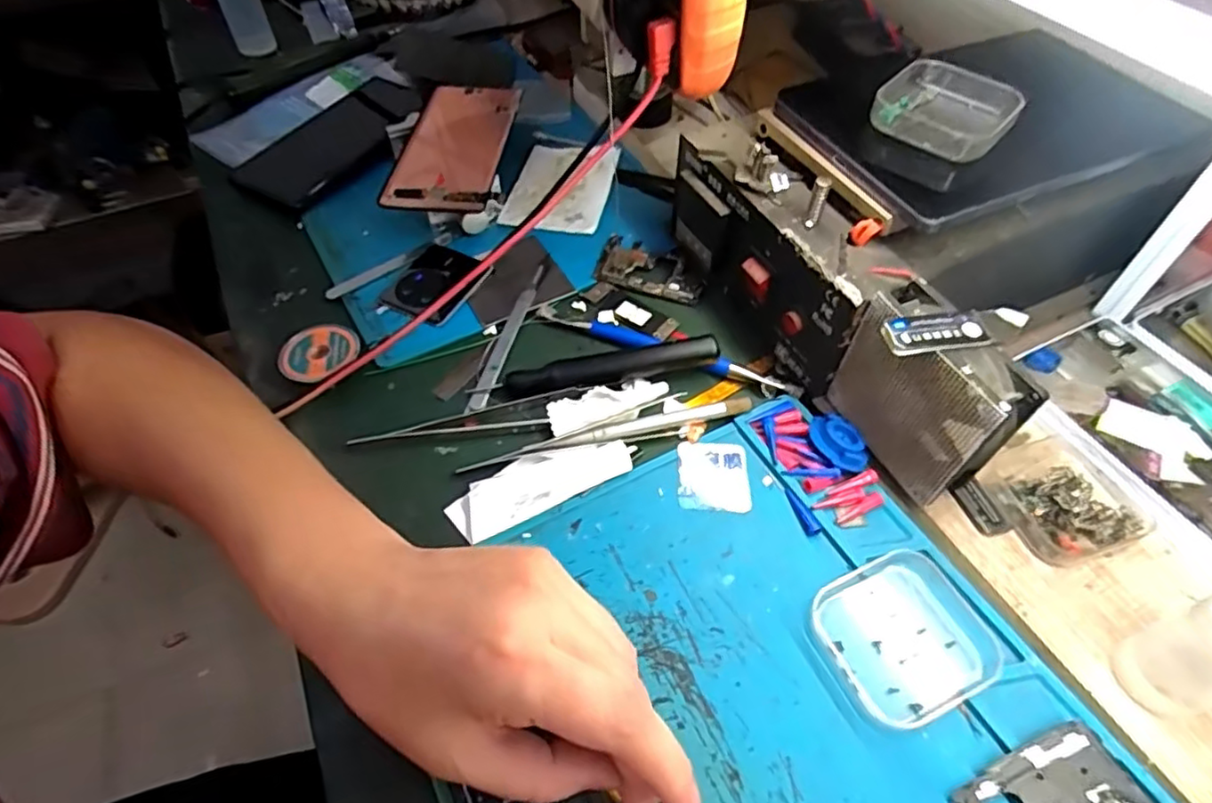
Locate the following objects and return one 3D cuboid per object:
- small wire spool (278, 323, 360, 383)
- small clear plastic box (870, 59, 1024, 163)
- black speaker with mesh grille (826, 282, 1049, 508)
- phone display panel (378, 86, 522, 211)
[{"bbox_3d":[-0.170,-0.029,0.389,0.044,0.015,0.044,0,52,0],"label":"small wire spool"},{"bbox_3d":[0.182,-0.155,0.344,0.062,0.022,0.065,35,60,24],"label":"small clear plastic box"},{"bbox_3d":[0.156,-0.001,0.320,0.030,0.083,0.080,-21,55,-15],"label":"black speaker with mesh grille"},{"bbox_3d":[-0.112,-0.195,0.484,0.076,0.009,0.155,3,53,2],"label":"phone display panel"}]

